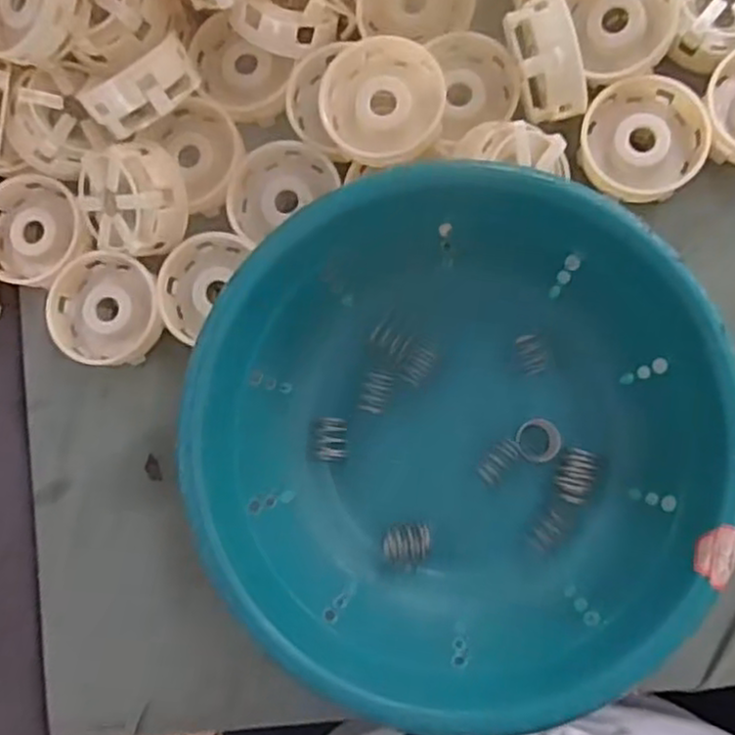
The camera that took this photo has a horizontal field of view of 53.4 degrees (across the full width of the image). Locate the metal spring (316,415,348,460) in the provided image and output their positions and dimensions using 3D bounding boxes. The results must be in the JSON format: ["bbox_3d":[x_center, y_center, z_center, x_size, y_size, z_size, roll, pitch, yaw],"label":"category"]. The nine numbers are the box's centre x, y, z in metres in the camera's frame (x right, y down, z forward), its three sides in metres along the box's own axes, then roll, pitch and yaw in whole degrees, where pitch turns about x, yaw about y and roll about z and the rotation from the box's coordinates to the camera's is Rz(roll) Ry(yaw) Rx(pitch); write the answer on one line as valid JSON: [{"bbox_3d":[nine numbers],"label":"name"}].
[{"bbox_3d":[-0.021,0.042,0.429,0.016,0.021,0.025,-4,85,6],"label":"metal spring"}]

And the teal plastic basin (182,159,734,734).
[{"bbox_3d":[0.051,0.039,0.386,0.254,0.084,0.250,0,86,6],"label":"teal plastic basin"}]

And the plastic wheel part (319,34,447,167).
[{"bbox_3d":[0.009,-0.149,0.407,0.068,0.020,0.071,9,89,12],"label":"plastic wheel part"}]

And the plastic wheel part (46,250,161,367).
[{"bbox_3d":[-0.155,-0.036,0.443,0.070,0.027,0.067,-3,86,6],"label":"plastic wheel part"}]

